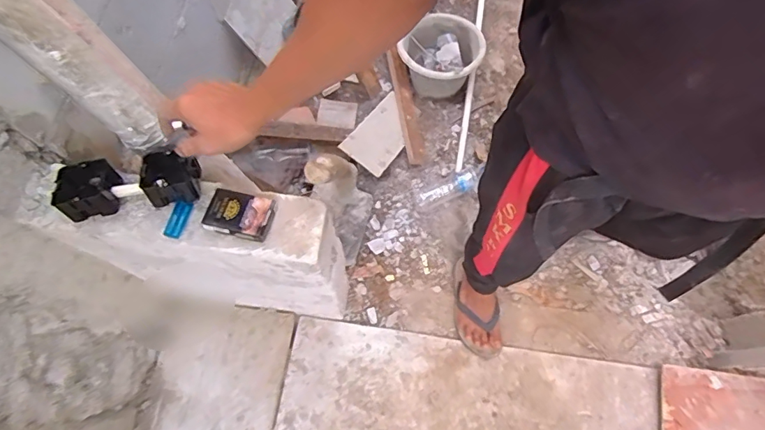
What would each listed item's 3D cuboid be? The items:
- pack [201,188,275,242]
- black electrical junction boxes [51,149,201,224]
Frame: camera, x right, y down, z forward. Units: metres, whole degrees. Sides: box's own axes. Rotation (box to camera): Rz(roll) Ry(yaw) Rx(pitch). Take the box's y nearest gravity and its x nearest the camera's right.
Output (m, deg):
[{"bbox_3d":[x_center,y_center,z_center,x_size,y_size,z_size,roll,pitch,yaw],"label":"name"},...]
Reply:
[{"bbox_3d":[-0.204,-0.002,0.689,0.090,0.024,0.065,11,69,3],"label":"pack"},{"bbox_3d":[-0.360,-0.042,0.691,0.184,0.056,0.086,-15,70,-7],"label":"black electrical junction boxes"}]

